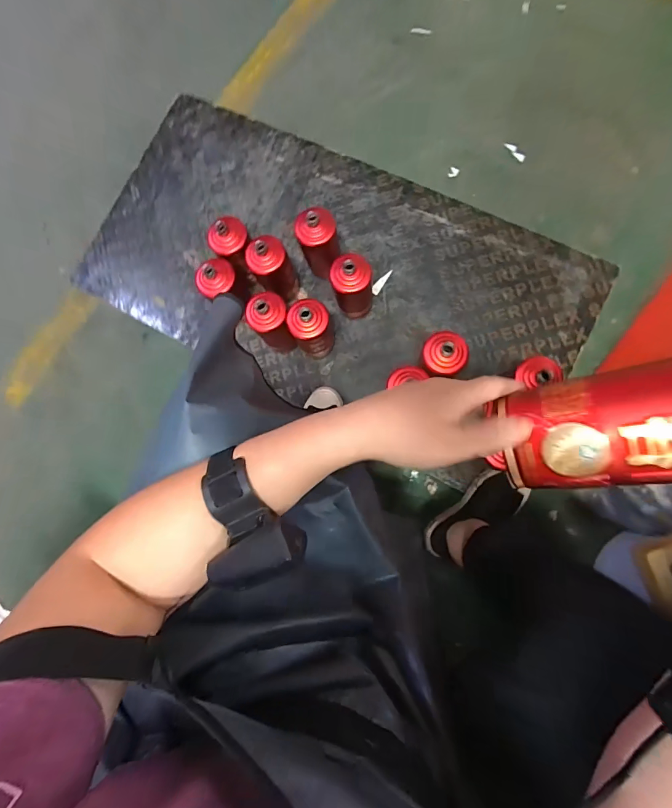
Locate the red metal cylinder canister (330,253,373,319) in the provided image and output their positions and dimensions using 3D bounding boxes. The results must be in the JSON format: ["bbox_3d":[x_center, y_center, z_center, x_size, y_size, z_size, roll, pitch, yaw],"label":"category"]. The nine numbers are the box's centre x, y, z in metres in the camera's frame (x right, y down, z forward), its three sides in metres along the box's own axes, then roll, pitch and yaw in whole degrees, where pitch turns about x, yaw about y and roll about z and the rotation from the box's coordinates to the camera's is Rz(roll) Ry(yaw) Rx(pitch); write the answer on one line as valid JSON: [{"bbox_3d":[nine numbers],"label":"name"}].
[{"bbox_3d":[0.035,-0.240,0.794,0.080,0.183,0.084,4,84,7],"label":"red metal cylinder canister"}]

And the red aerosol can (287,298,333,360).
[{"bbox_3d":[-0.048,-0.153,0.794,0.073,0.186,0.071,-1,83,6],"label":"red aerosol can"}]

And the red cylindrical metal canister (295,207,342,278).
[{"bbox_3d":[-0.033,-0.346,0.809,0.081,0.191,0.082,-1,83,6],"label":"red cylindrical metal canister"}]

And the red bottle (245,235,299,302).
[{"bbox_3d":[-0.140,-0.298,0.810,0.079,0.203,0.083,-1,83,6],"label":"red bottle"}]

